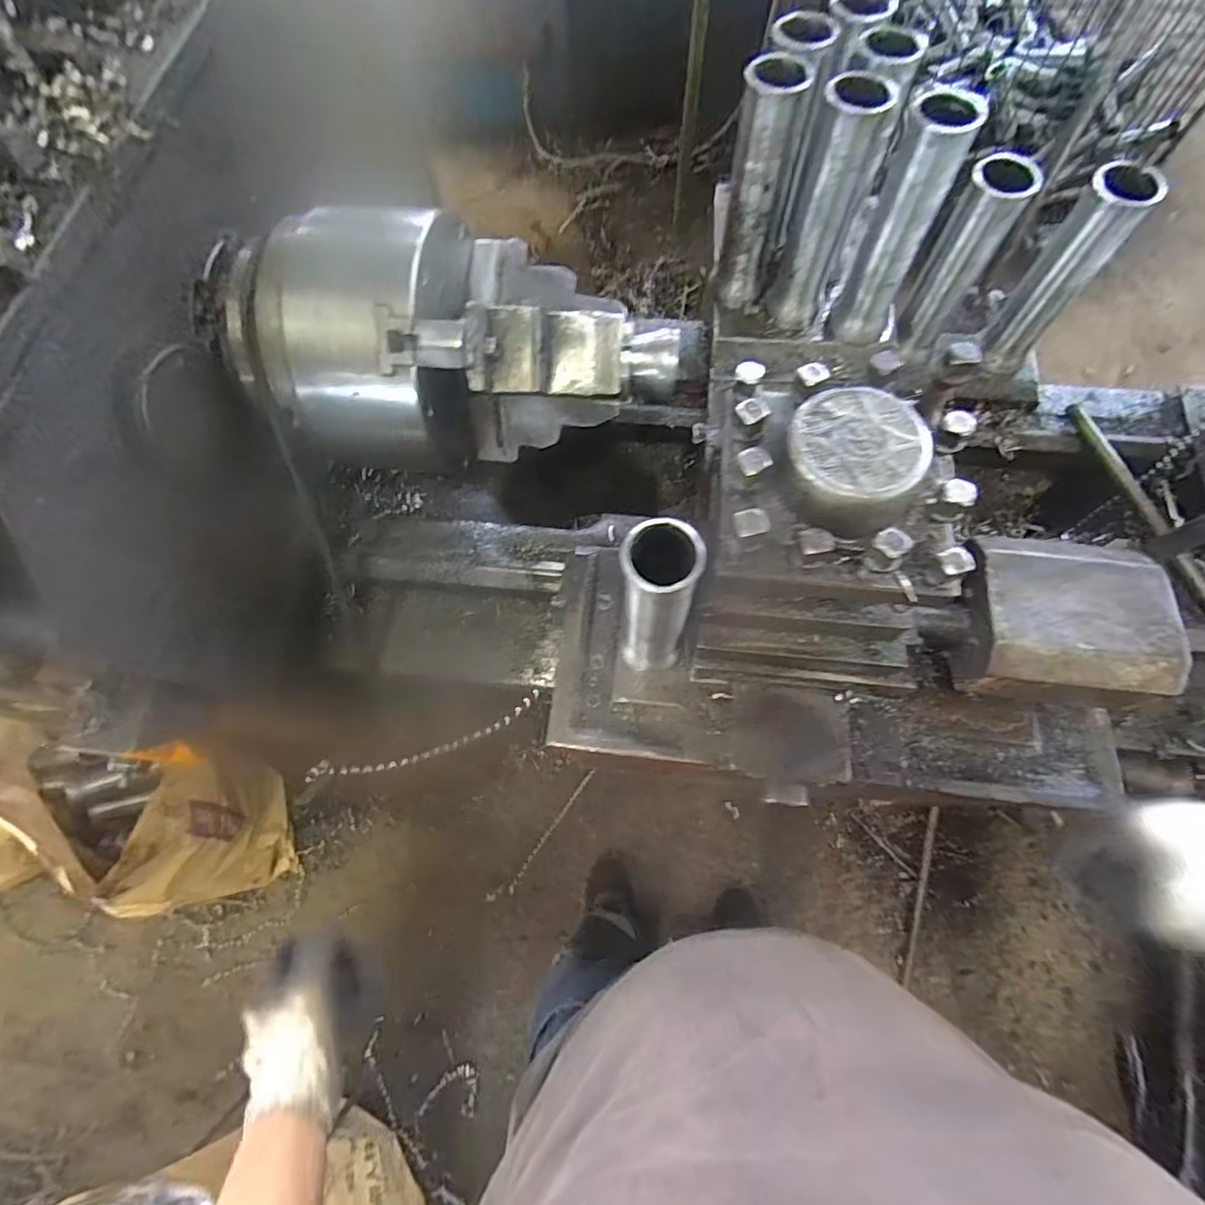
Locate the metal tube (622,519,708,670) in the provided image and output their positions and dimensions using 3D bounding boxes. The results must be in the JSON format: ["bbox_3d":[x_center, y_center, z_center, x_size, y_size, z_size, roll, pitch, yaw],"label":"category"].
[{"bbox_3d":[0.042,0.002,0.443,0.053,0.210,0.059,-1,69,2],"label":"metal tube"}]

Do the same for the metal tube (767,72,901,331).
[{"bbox_3d":[0.198,-0.347,0.517,0.059,0.193,0.061,18,71,9],"label":"metal tube"}]

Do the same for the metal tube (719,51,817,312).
[{"bbox_3d":[0.140,-0.375,0.529,0.052,0.183,0.058,8,70,6],"label":"metal tube"}]

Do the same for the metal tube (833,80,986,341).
[{"bbox_3d":[0.258,-0.326,0.510,0.051,0.193,0.054,-3,69,1],"label":"metal tube"}]

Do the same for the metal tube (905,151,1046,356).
[{"bbox_3d":[0.336,-0.322,0.549,0.054,0.175,0.043,23,72,11],"label":"metal tube"}]

